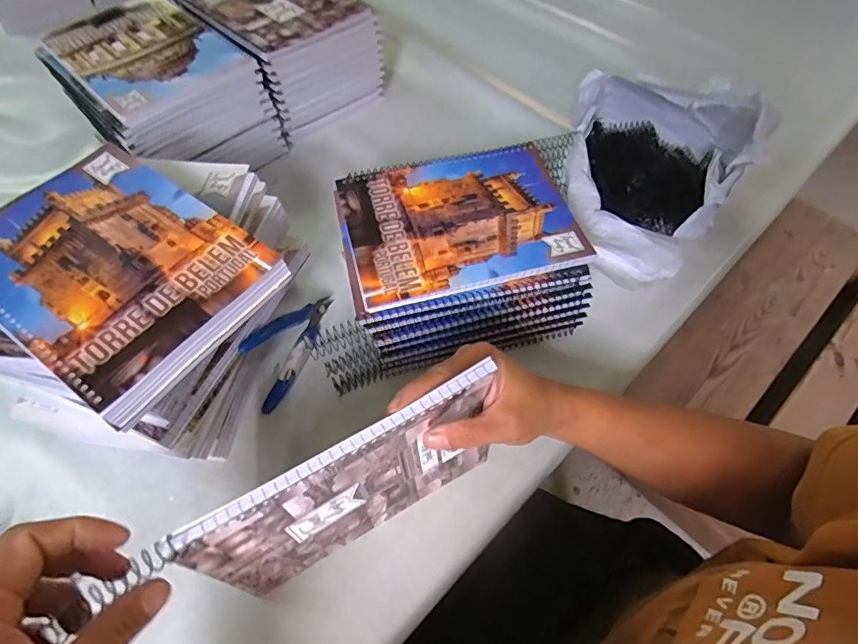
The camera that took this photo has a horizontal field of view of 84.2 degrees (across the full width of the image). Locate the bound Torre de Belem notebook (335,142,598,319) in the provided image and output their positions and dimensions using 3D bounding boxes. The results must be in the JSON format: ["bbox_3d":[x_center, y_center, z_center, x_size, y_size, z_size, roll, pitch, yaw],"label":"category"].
[{"bbox_3d":[0.023,-0.092,0.418,0.202,0.009,0.147,-13,60,-9],"label":"bound Torre de Belem notebook"}]

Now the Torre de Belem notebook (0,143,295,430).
[{"bbox_3d":[-0.221,-0.041,0.334,0.197,0.018,0.143,32,64,17],"label":"Torre de Belem notebook"}]

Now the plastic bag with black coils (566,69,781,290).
[{"bbox_3d":[0.220,-0.155,0.491,0.185,0.103,0.215,27,62,14],"label":"plastic bag with black coils"}]

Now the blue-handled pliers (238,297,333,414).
[{"bbox_3d":[-0.121,0.011,0.414,0.029,0.064,0.123,22,61,12],"label":"blue-handled pliers"}]

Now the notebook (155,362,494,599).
[{"bbox_3d":[-0.042,0.110,0.310,0.189,0.143,0.009,-27,57,-17],"label":"notebook"}]

